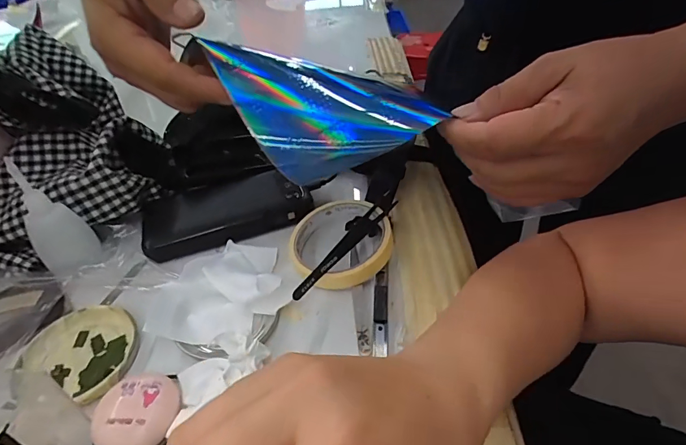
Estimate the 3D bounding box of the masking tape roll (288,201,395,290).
[{"bbox_3d":[-0.003,0.016,0.346,0.088,0.028,0.083,-3,41,2],"label":"masking tape roll"}]

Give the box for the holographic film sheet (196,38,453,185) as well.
[{"bbox_3d":[-0.023,-0.071,0.287,0.168,0.079,0.020,21,16,19],"label":"holographic film sheet"}]

